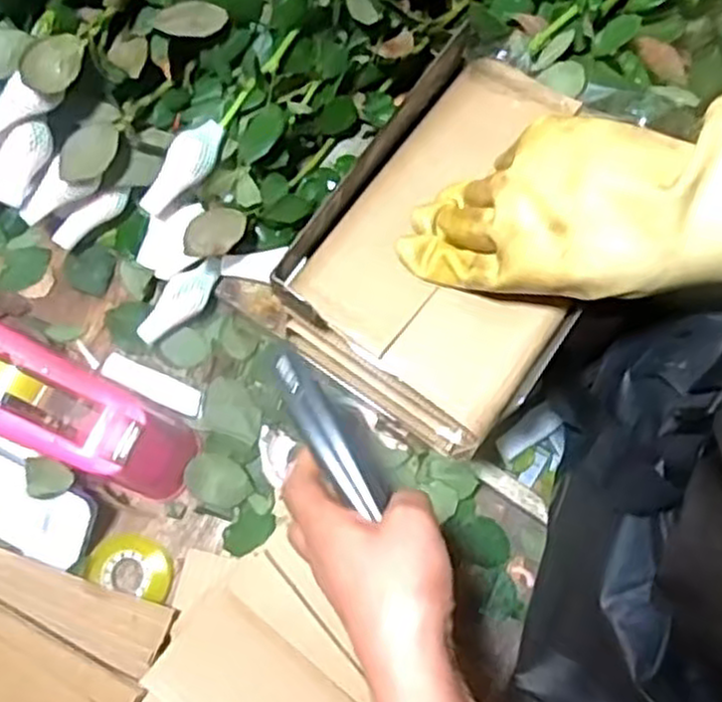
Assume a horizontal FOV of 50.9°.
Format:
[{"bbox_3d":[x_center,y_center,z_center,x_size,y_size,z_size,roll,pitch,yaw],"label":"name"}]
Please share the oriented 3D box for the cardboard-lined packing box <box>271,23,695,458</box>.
[{"bbox_3d":[0.063,-0.069,0.460,0.156,0.030,0.226,33,77,7],"label":"cardboard-lined packing box"}]

